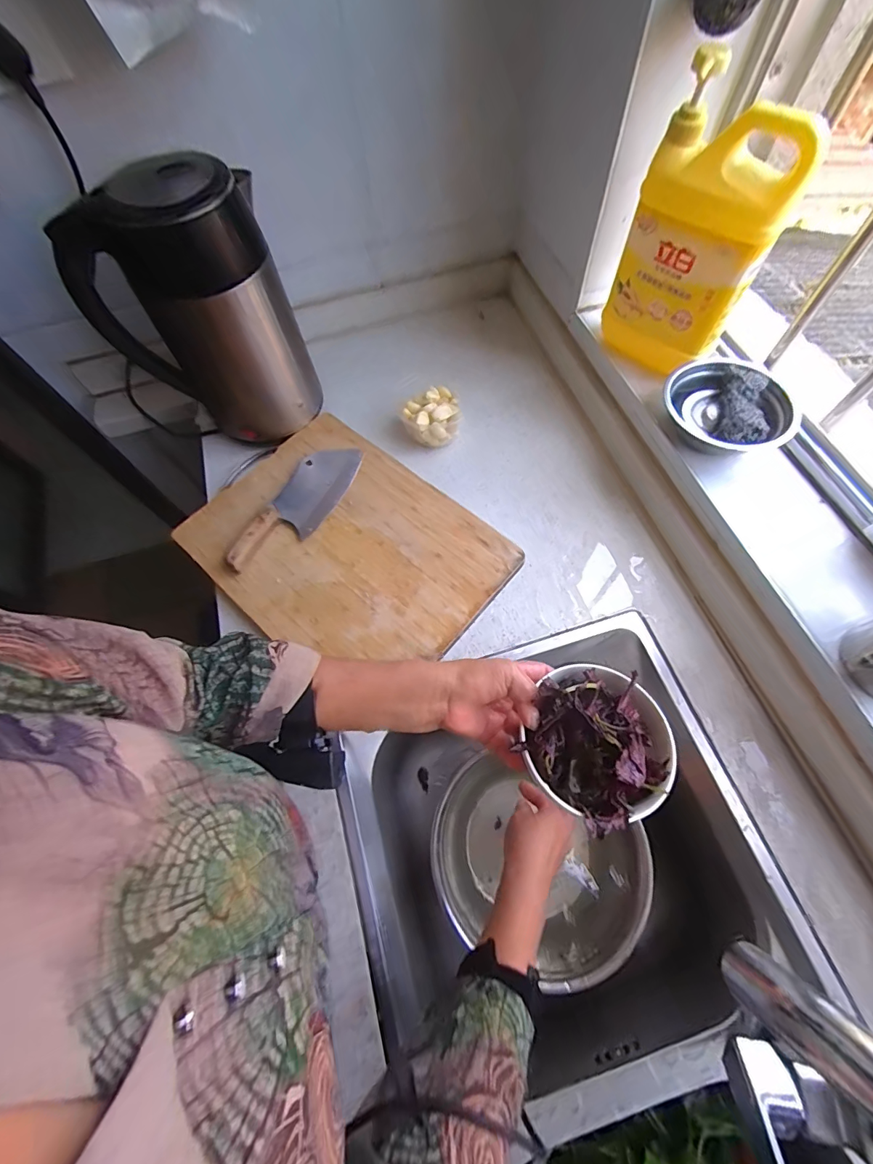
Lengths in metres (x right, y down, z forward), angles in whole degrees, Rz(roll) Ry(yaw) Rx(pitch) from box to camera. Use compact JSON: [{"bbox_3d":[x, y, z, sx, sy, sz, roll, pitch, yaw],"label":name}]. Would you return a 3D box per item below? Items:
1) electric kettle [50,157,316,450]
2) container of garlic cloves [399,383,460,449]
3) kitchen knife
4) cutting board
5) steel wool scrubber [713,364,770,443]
[{"bbox_3d":[-0.289,-0.324,0.552,0.205,0.280,0.138,-23,67,-7],"label":"electric kettle"},{"bbox_3d":[-0.007,-0.246,0.642,0.080,0.057,0.088,5,66,6],"label":"container of garlic cloves"},{"bbox_3d":[-0.185,-0.103,0.587,0.083,0.018,0.215,22,69,13],"label":"kitchen knife"},{"bbox_3d":[-0.123,-0.058,0.570,0.388,0.012,0.290,38,67,20],"label":"cutting board"},{"bbox_3d":[0.357,-0.204,0.501,0.057,0.026,0.111,23,69,13],"label":"steel wool scrubber"}]

